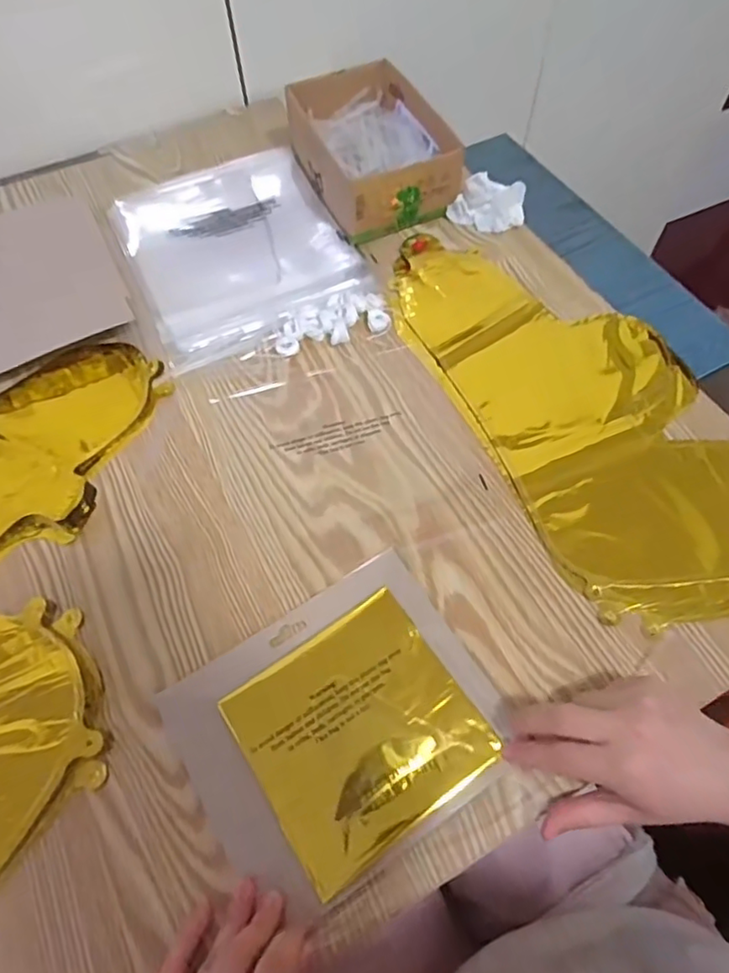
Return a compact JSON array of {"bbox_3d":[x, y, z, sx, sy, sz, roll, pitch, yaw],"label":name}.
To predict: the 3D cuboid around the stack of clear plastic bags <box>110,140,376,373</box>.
[{"bbox_3d":[-0.128,-0.244,0.601,0.207,0.011,0.258,-23,62,-11],"label":"stack of clear plastic bags"}]

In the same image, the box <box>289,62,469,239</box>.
[{"bbox_3d":[0.009,-0.351,0.622,0.128,0.063,0.188,-21,62,-11],"label":"box"}]

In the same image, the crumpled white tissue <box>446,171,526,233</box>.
[{"bbox_3d":[0.126,-0.289,0.608,0.077,0.034,0.041,15,62,10],"label":"crumpled white tissue"}]

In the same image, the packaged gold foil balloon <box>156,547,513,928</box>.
[{"bbox_3d":[-0.014,0.151,0.388,0.190,0.013,0.160,-30,64,-15],"label":"packaged gold foil balloon"}]

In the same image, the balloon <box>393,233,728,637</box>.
[{"bbox_3d":[0.184,-0.072,0.501,0.204,0.013,0.436,-27,63,-13],"label":"balloon"}]

